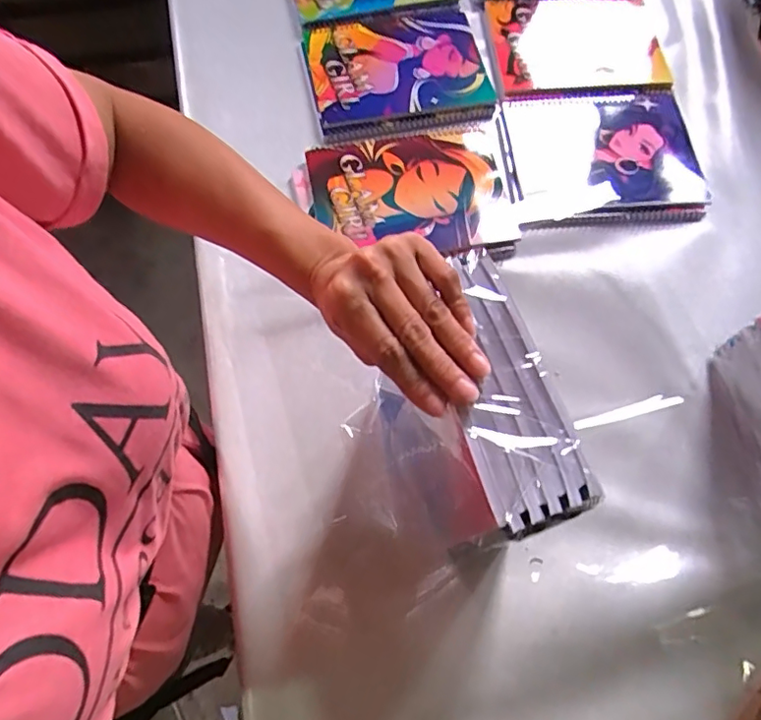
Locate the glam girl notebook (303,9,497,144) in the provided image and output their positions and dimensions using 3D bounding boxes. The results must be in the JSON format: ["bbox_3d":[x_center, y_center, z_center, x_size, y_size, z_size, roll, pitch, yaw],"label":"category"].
[{"bbox_3d":[0.021,-0.329,0.638,0.195,0.018,0.166,-11,68,-5],"label":"glam girl notebook"}]

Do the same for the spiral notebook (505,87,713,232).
[{"bbox_3d":[0.237,-0.218,0.602,0.196,0.024,0.162,-2,68,-1],"label":"spiral notebook"}]

